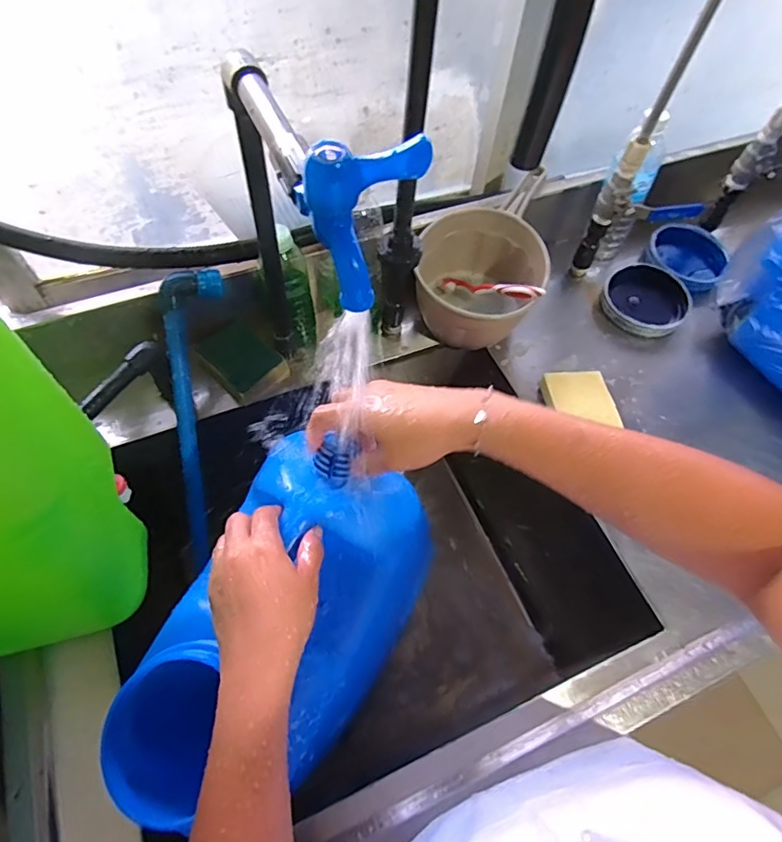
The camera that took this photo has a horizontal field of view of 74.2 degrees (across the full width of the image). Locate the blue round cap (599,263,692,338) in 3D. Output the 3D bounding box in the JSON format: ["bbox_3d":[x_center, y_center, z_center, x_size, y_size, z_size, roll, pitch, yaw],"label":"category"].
[{"bbox_3d":[0.369,-0.177,0.757,0.118,0.035,0.120,1,58,-2],"label":"blue round cap"}]

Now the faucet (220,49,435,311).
[{"bbox_3d":[-0.048,-0.177,0.327,0.068,0.077,0.213,-18,61,-14],"label":"faucet"}]

